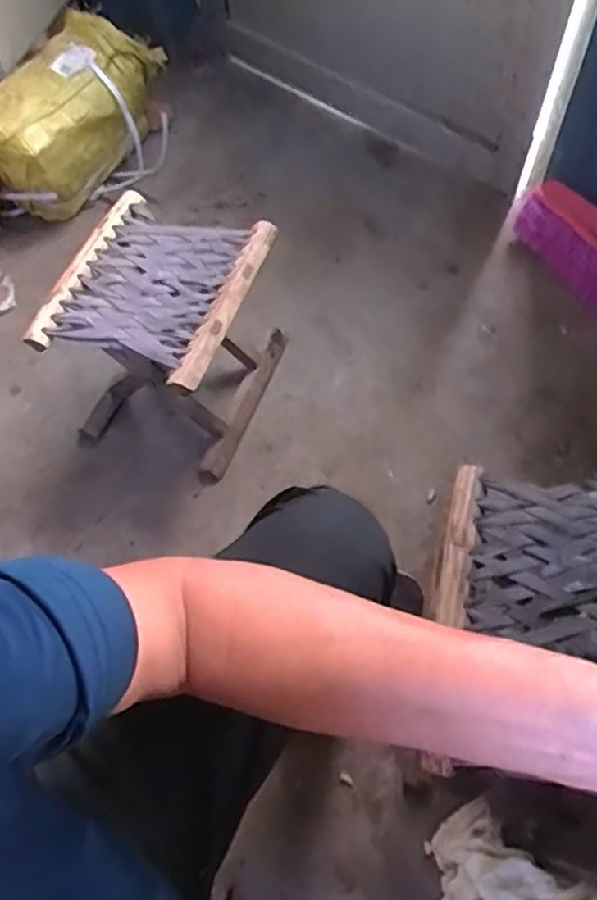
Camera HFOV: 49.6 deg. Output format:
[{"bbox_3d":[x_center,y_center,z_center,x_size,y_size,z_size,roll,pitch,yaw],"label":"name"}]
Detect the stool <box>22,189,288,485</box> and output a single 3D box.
[{"bbox_3d":[-0.175,-0.160,0.901,0.216,0.247,0.260,16,66,12],"label":"stool"}]

